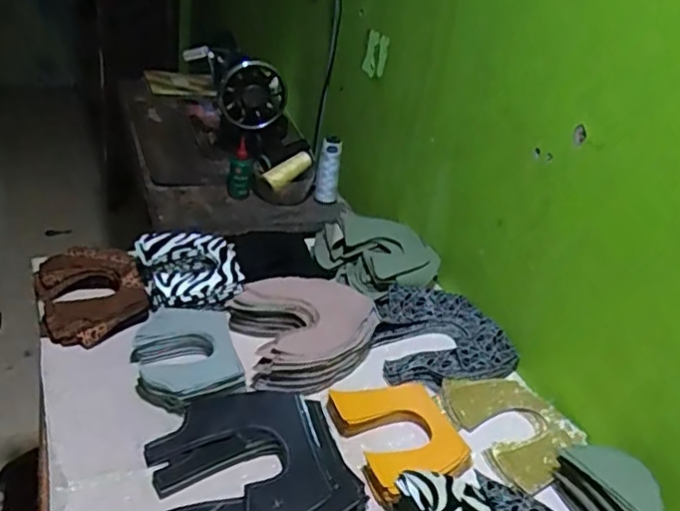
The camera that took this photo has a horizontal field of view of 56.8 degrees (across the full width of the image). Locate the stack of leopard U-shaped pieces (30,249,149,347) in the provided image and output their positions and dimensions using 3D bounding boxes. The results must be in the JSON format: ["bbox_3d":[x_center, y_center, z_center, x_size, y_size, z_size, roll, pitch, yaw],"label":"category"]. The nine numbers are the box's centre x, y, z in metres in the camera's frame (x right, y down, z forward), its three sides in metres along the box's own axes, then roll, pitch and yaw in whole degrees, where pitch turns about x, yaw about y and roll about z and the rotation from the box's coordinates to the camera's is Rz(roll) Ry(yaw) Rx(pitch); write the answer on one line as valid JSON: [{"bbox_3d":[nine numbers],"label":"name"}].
[{"bbox_3d":[-0.349,0.052,0.884,0.137,0.040,0.183,-7,34,-26],"label":"stack of leopard U-shaped pieces"}]

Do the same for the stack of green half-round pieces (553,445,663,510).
[{"bbox_3d":[0.290,0.255,0.660,0.068,0.059,0.134,-2,30,-16],"label":"stack of green half-round pieces"}]

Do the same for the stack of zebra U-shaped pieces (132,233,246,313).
[{"bbox_3d":[-0.218,0.017,0.918,0.139,0.030,0.157,-3,33,-21],"label":"stack of zebra U-shaped pieces"}]

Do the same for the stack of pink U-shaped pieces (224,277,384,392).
[{"bbox_3d":[-0.046,0.098,0.857,0.182,0.054,0.180,-6,34,-25],"label":"stack of pink U-shaped pieces"}]

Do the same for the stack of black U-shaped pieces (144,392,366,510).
[{"bbox_3d":[-0.091,0.219,0.658,0.190,0.032,0.208,-6,34,-25],"label":"stack of black U-shaped pieces"}]

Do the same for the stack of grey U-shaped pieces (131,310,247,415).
[{"bbox_3d":[-0.193,0.124,0.783,0.118,0.034,0.154,-5,33,-23],"label":"stack of grey U-shaped pieces"}]

